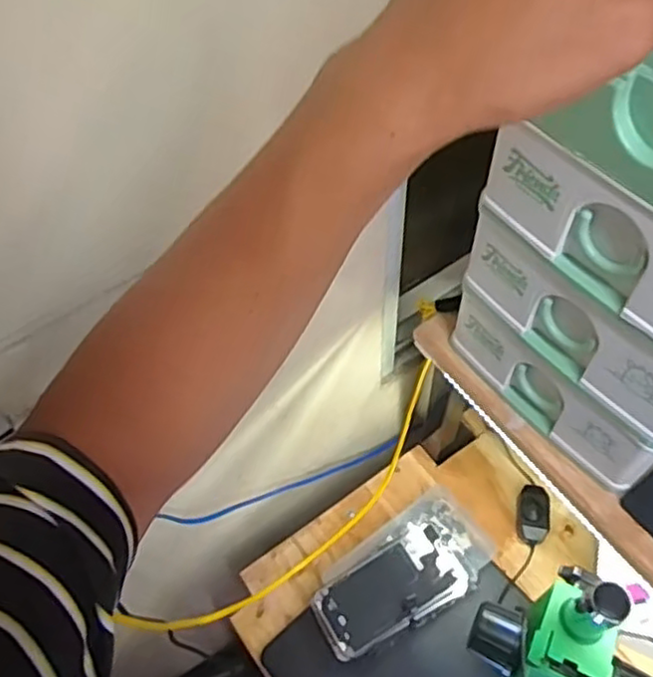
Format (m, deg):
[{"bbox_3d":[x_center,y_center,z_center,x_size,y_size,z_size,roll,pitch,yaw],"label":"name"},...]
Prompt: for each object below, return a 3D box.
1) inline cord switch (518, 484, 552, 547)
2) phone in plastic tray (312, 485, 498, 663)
[{"bbox_3d":[0.246,0.208,0.799,0.040,0.029,0.066,3,59,5],"label":"inline cord switch"},{"bbox_3d":[0.086,0.261,0.752,0.211,0.053,0.107,-33,62,-16],"label":"phone in plastic tray"}]

